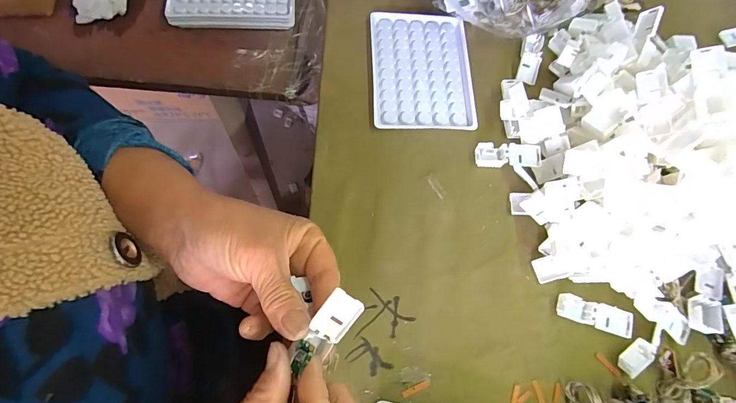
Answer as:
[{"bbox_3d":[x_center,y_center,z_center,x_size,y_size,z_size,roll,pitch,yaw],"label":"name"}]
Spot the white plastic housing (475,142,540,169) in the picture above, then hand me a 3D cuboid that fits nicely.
[{"bbox_3d":[0.124,-0.041,0.340,0.057,0.005,0.021,4,71,-4],"label":"white plastic housing"}]

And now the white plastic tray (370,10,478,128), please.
[{"bbox_3d":[0.051,-0.125,0.365,0.093,0.009,0.124,0,71,-5],"label":"white plastic tray"}]

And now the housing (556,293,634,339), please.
[{"bbox_3d":[0.178,0.089,0.303,0.058,0.012,0.020,19,70,1],"label":"housing"}]

